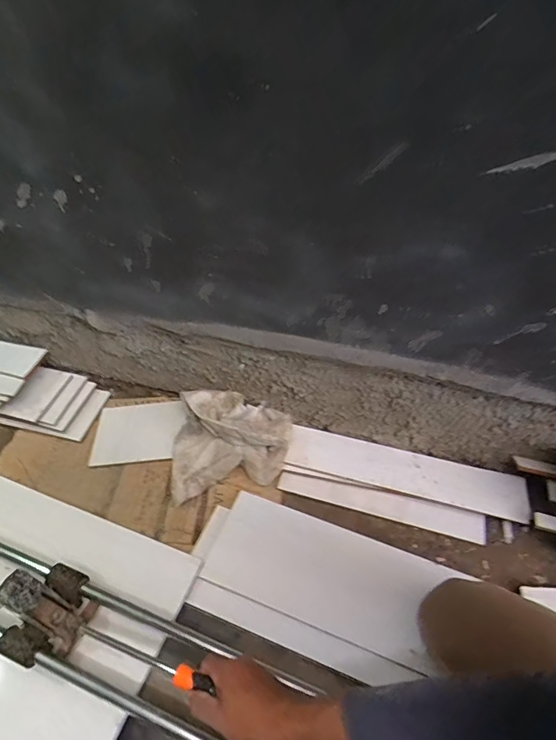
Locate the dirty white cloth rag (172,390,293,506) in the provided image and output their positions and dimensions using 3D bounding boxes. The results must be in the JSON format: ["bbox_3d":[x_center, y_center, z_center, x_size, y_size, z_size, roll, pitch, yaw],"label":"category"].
[{"bbox_3d":[-0.097,0.138,0.903,0.248,0.099,0.192,-7,47,-7],"label":"dirty white cloth rag"}]

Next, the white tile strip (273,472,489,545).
[{"bbox_3d":[0.203,0.264,0.875,0.397,0.007,0.052,13,83,9],"label":"white tile strip"}]

